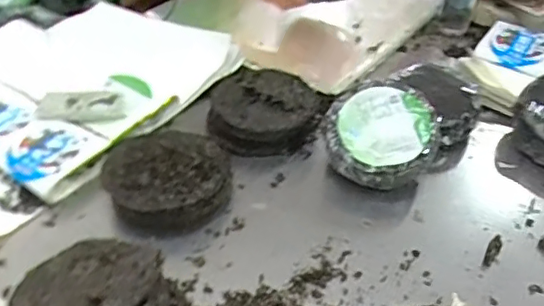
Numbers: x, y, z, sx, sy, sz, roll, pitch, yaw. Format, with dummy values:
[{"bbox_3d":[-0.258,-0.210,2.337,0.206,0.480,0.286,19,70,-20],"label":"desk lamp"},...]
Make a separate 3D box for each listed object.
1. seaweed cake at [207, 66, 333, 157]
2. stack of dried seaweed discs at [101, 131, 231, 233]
[{"bbox_3d":[-0.020,-0.093,1.135,0.209,0.070,0.249,14,43,16],"label":"seaweed cake"},{"bbox_3d":[-0.175,0.041,0.965,0.204,0.072,0.198,-22,45,-23],"label":"stack of dried seaweed discs"}]

